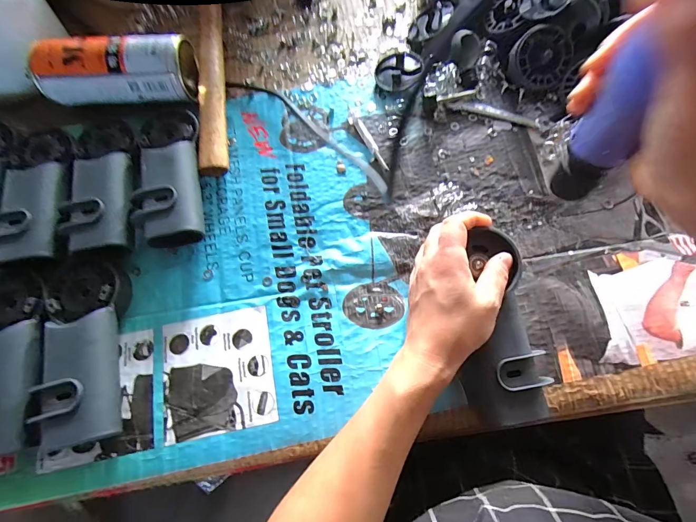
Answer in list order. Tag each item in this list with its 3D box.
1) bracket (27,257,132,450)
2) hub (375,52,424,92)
[{"bbox_3d":[-0.239,0.076,0.311,0.067,0.040,0.163,-9,71,-1],"label":"bracket"},{"bbox_3d":[0.061,-0.227,0.418,0.053,0.019,0.045,-24,72,-6],"label":"hub"}]

